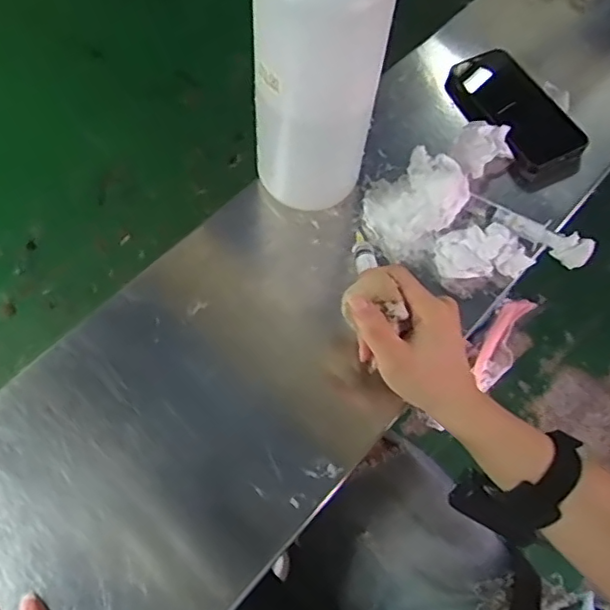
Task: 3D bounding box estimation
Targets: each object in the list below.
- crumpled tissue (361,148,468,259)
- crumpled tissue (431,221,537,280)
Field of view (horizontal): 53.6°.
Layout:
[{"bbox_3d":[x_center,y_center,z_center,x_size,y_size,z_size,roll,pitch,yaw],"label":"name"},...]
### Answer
[{"bbox_3d":[0.098,-0.092,0.535,0.090,0.045,0.081,-23,68,-13],"label":"crumpled tissue"},{"bbox_3d":[0.154,-0.046,0.533,0.078,0.022,0.044,-4,65,-5],"label":"crumpled tissue"}]

